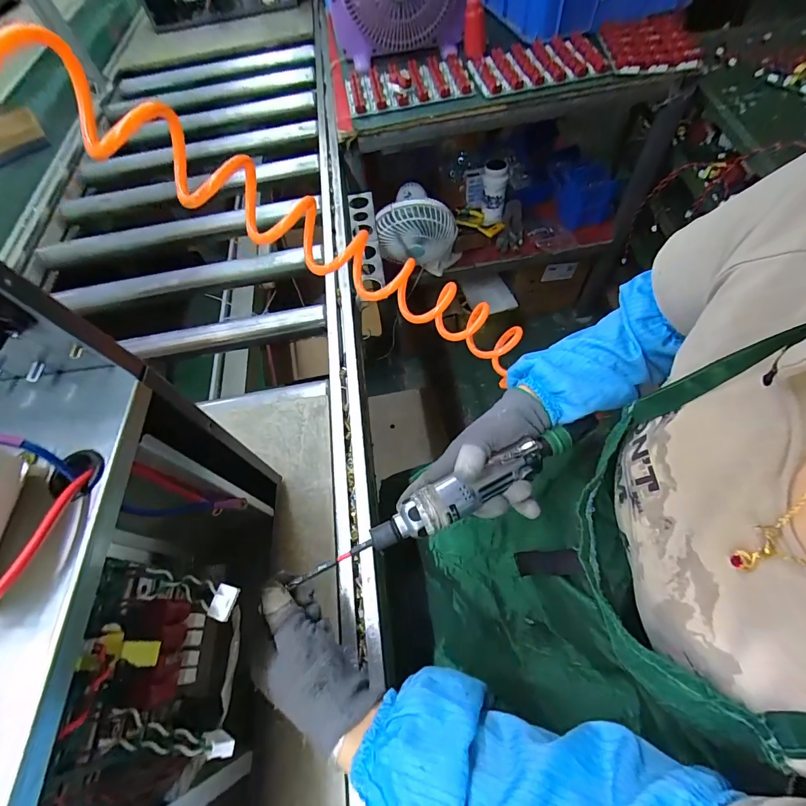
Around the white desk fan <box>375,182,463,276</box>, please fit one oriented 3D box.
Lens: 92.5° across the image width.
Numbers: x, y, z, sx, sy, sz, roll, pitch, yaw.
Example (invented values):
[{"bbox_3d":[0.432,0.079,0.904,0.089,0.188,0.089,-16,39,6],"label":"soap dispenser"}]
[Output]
[{"bbox_3d":[0.052,-0.447,1.036,0.189,0.261,0.175,3,62,8],"label":"white desk fan"}]

